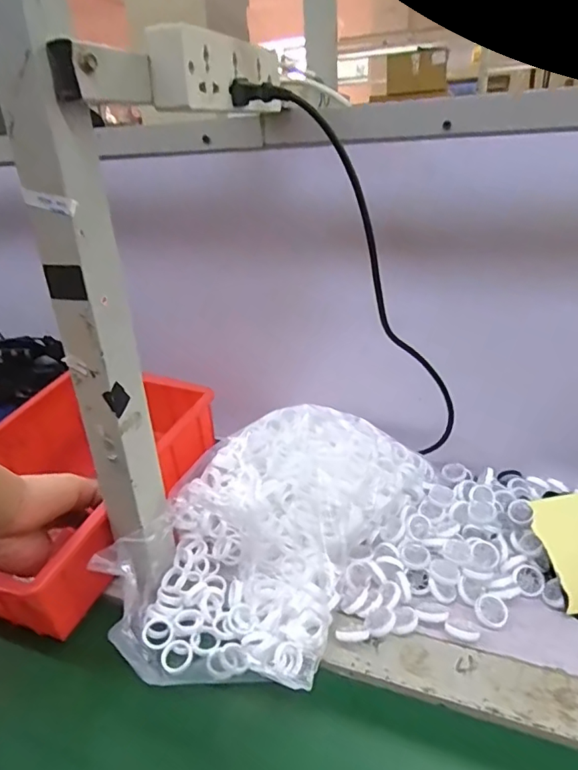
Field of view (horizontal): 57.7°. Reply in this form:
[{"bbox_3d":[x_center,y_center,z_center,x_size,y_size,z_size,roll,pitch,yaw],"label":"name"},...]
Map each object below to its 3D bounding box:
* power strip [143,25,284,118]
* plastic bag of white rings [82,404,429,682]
[{"bbox_3d":[-0.047,-0.241,0.413,0.031,0.054,0.171,2,27,28],"label":"power strip"},{"bbox_3d":[-0.013,0.120,0.493,0.194,0.128,0.294,4,14,35],"label":"plastic bag of white rings"}]

